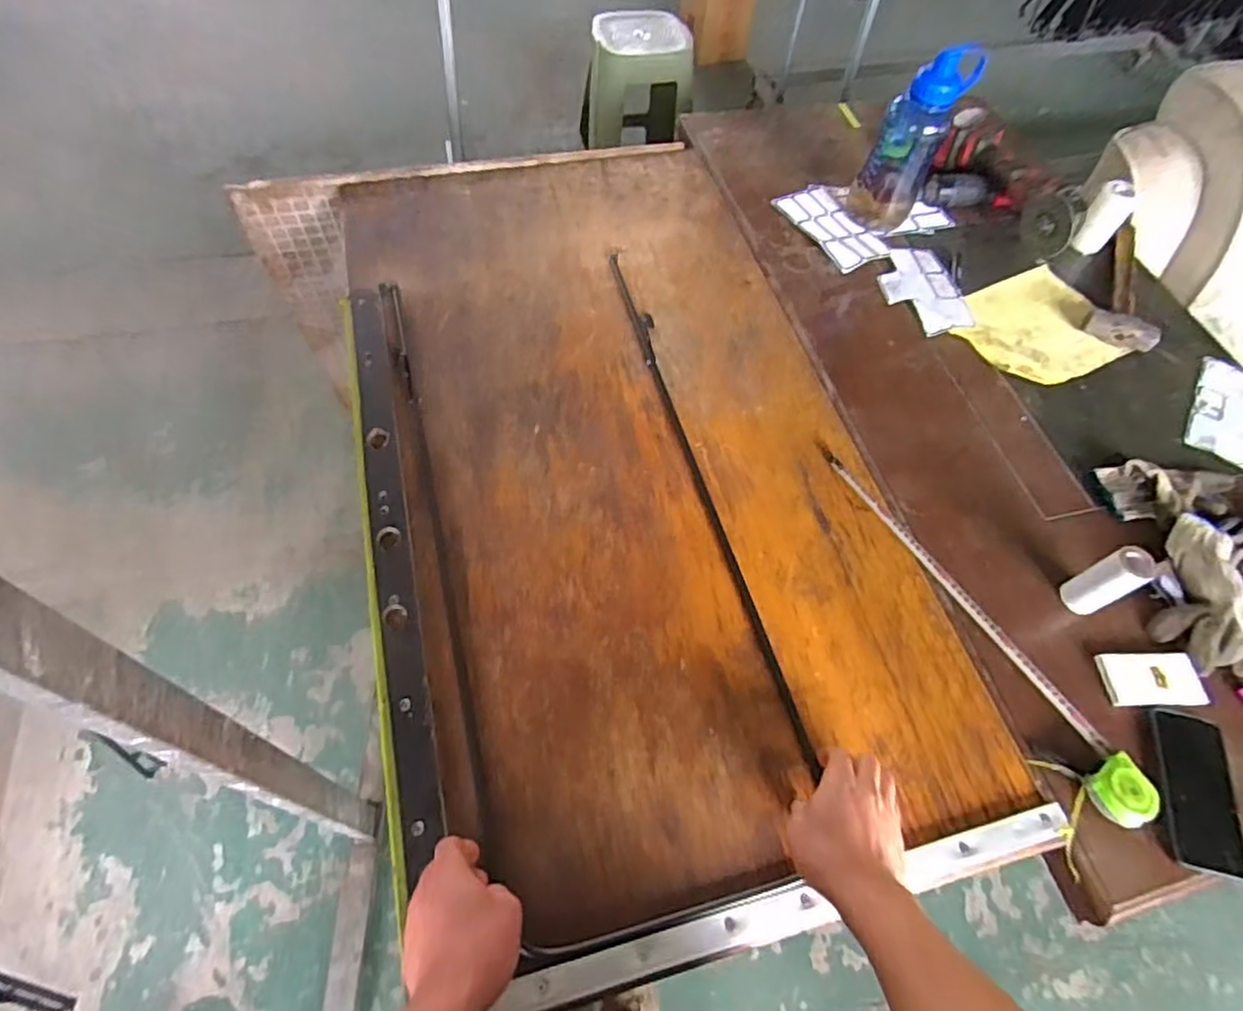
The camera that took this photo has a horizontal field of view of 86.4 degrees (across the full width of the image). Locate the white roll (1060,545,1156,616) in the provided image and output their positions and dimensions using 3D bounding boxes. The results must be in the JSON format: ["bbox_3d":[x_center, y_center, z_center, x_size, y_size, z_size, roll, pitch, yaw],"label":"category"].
[{"bbox_3d":[0.558,0.084,0.758,0.035,0.107,0.043,-26,64,-19],"label":"white roll"}]

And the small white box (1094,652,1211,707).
[{"bbox_3d":[0.602,0.194,0.743,0.104,0.016,0.062,-1,59,-5],"label":"small white box"}]

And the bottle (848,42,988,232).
[{"bbox_3d":[0.460,-0.583,1.066,0.108,0.253,0.087,31,61,14],"label":"bottle"}]

